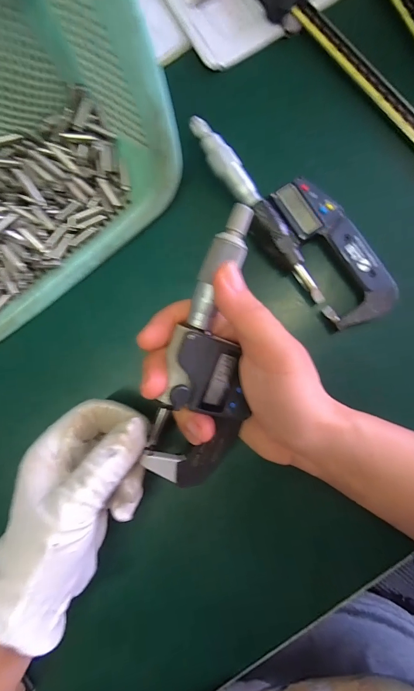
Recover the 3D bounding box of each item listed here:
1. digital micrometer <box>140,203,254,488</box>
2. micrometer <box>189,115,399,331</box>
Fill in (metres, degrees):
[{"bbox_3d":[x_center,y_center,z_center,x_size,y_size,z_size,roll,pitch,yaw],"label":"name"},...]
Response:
[{"bbox_3d":[0.001,0.007,0.190,0.049,0.029,0.158,9,102,2],"label":"digital micrometer"},{"bbox_3d":[0.059,-0.089,0.246,0.053,0.030,0.181,-41,86,-1],"label":"micrometer"}]

